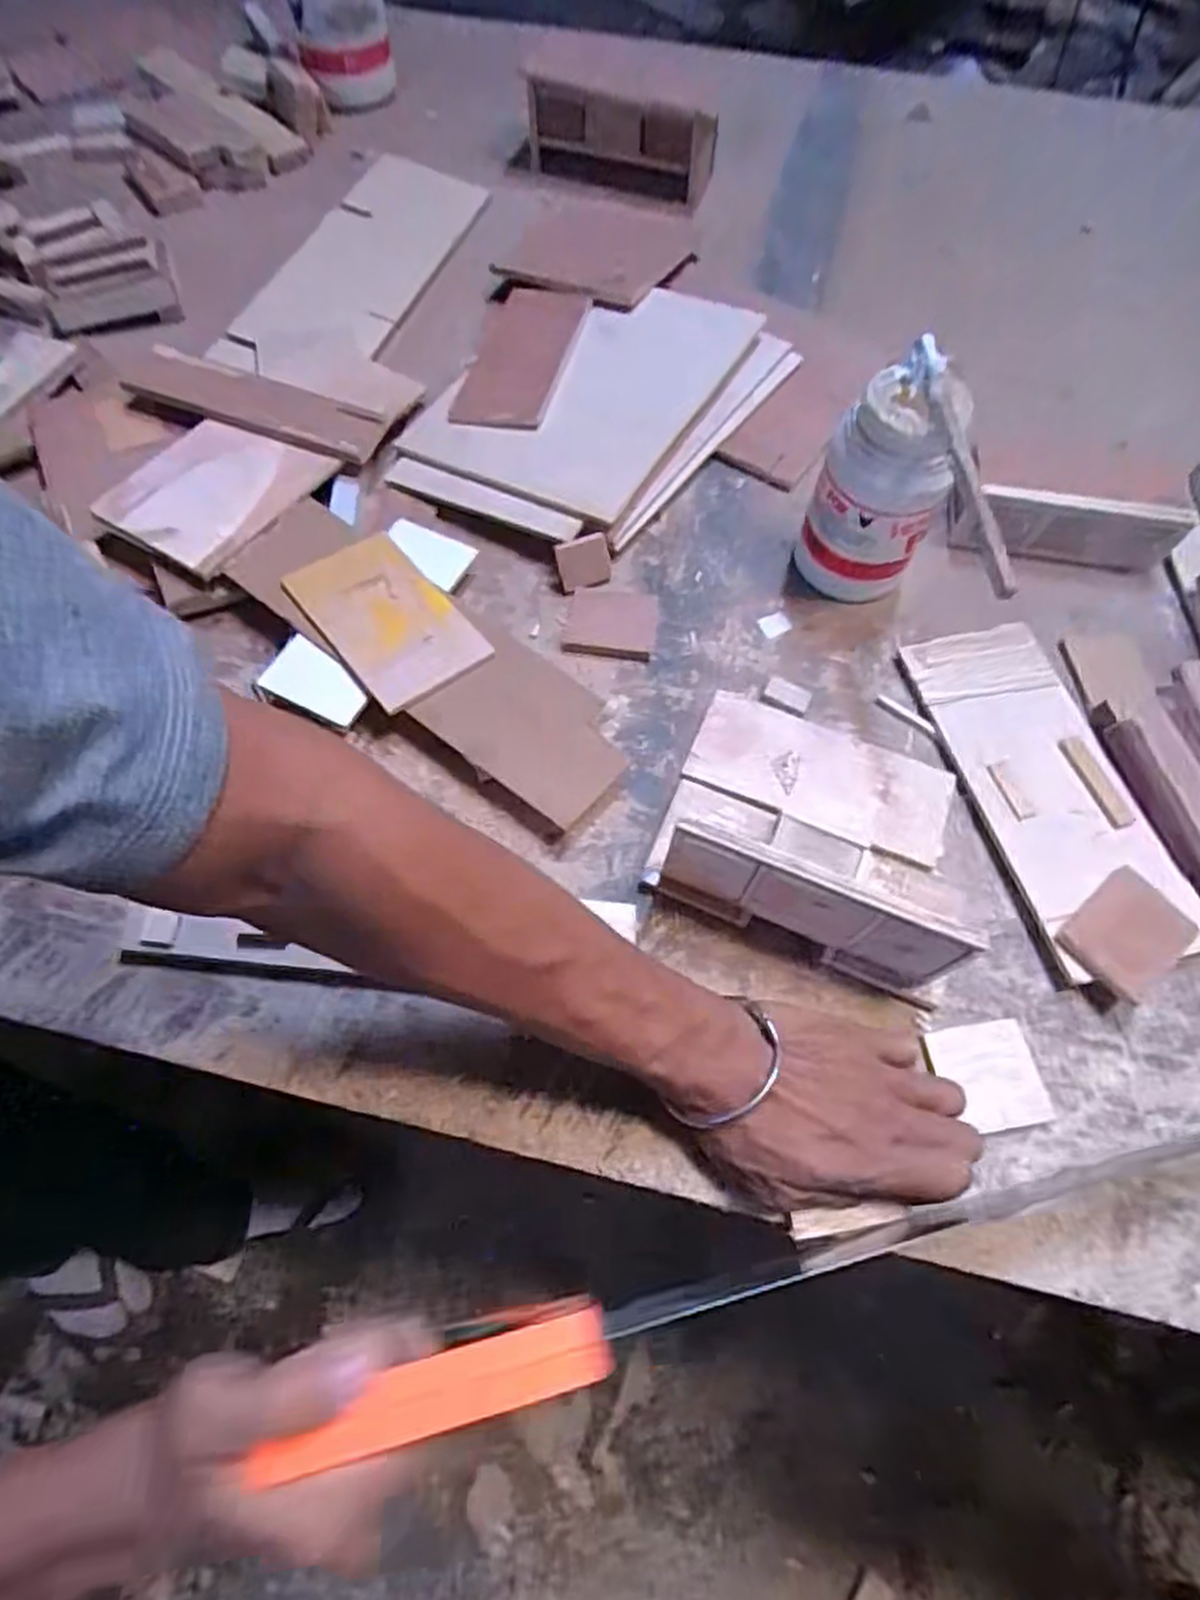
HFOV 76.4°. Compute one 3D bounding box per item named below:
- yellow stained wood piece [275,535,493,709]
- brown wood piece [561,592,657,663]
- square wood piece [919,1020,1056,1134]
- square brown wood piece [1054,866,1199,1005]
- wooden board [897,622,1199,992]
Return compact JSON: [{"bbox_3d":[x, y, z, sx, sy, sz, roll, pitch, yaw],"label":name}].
[{"bbox_3d":[-0.134,-0.115,0.481,0.076,0.008,0.122,-37,72,-17],"label":"yellow stained wood piece"},{"bbox_3d":[0.008,-0.121,0.518,0.060,0.011,0.055,8,65,2],"label":"brown wood piece"},{"bbox_3d":[0.205,0.145,0.401,0.052,0.005,0.052,-8,66,-6],"label":"square wood piece"},{"bbox_3d":[0.294,0.074,0.423,0.065,0.006,0.050,-40,68,-12],"label":"square brown wood piece"},{"bbox_3d":[0.272,-0.012,0.468,0.095,0.014,0.230,-11,66,-7],"label":"wooden board"}]

